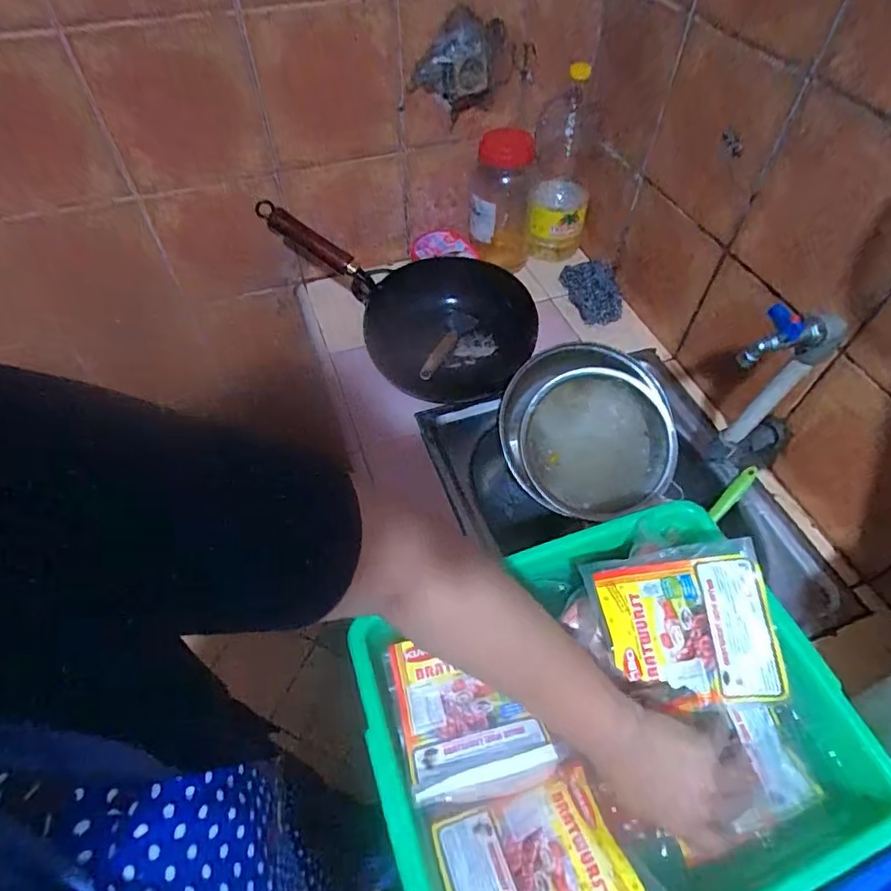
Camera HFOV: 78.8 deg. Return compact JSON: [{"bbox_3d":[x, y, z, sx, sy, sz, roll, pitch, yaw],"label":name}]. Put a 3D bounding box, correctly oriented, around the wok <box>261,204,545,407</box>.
[{"bbox_3d":[-0.048,-0.247,0.857,0.418,0.163,0.236,36,61,23],"label":"wok"}]

